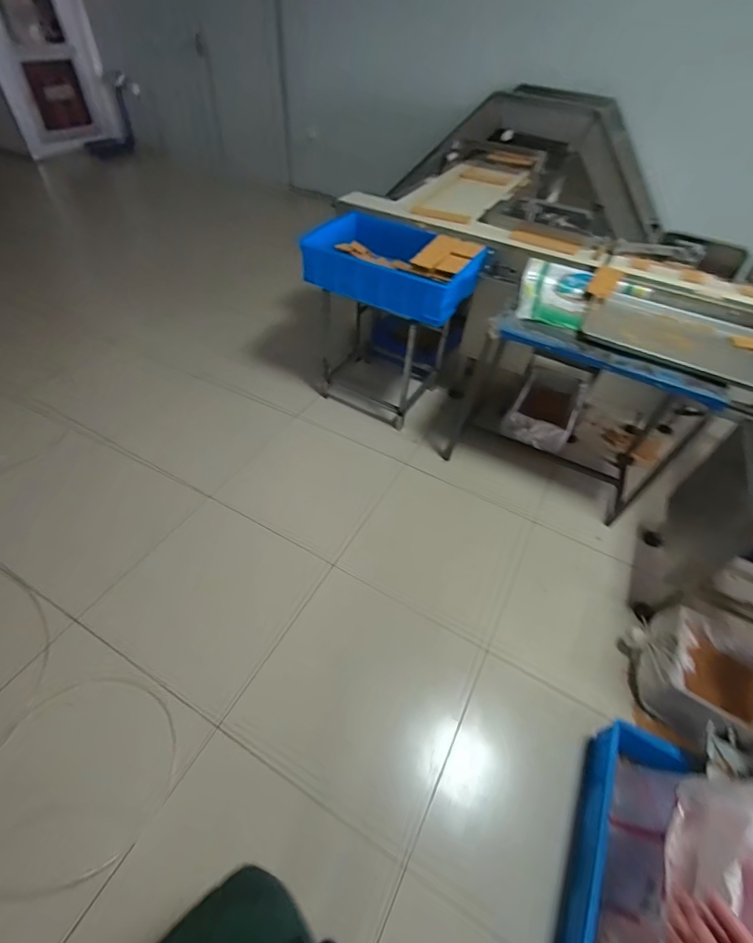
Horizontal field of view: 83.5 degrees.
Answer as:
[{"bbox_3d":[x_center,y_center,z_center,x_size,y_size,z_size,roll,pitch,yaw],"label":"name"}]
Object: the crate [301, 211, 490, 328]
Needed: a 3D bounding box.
[{"bbox_3d":[0.066,-0.858,1.764,0.694,0.165,0.468,20,51,11],"label":"crate"}]

